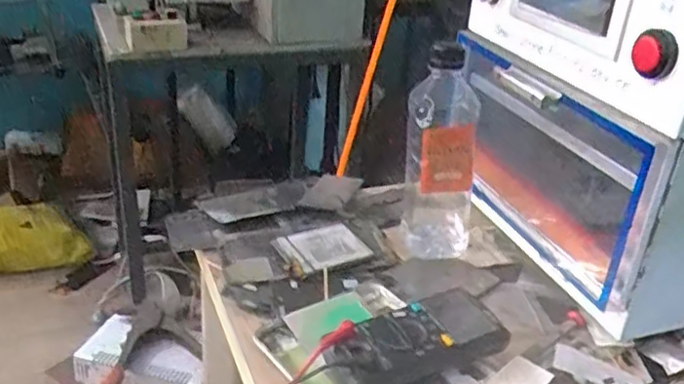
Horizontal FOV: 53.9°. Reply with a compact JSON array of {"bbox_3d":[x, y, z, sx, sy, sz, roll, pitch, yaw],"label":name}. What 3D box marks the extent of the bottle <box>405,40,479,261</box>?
[{"bbox_3d":[0.090,-0.031,0.611,0.064,0.181,0.052,9,30,9],"label":"bottle"}]

